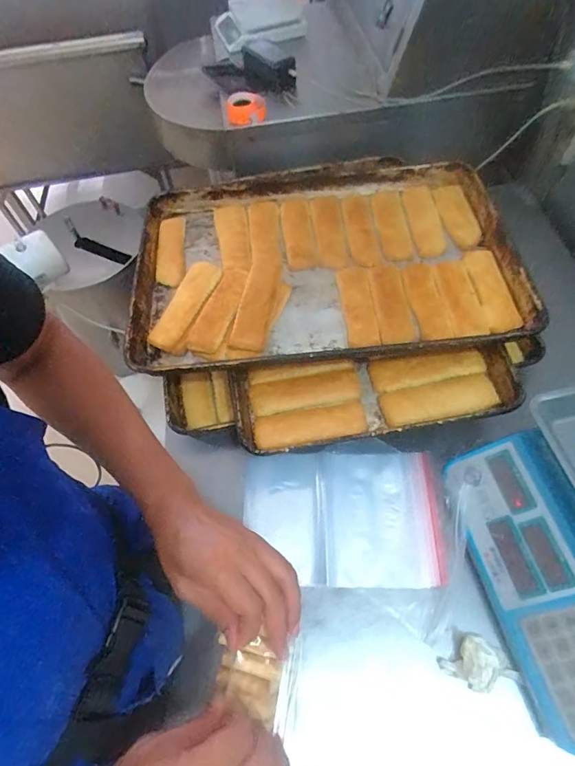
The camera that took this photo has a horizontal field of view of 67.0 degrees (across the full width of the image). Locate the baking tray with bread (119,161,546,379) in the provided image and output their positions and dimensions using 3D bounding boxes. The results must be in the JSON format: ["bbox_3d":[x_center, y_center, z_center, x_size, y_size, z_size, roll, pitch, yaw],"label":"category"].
[{"bbox_3d":[0.054,-0.228,0.757,0.611,0.068,0.480,-5,59,1],"label":"baking tray with bread"}]

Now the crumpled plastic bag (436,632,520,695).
[{"bbox_3d":[0.221,0.327,0.504,0.075,0.035,0.056,-19,60,-8],"label":"crumpled plastic bag"}]

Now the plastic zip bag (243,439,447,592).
[{"bbox_3d":[0.074,0.185,0.619,0.266,0.019,0.194,-1,59,3],"label":"plastic zip bag"}]

